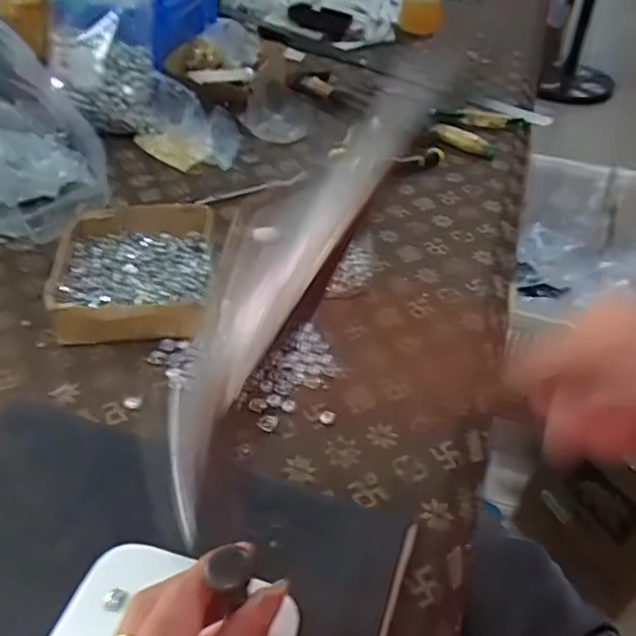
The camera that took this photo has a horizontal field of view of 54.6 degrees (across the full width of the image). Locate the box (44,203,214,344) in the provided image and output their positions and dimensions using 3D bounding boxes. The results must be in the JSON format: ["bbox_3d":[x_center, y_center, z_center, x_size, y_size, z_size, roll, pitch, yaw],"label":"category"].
[{"bbox_3d":[-0.157,-0.041,0.531,0.131,0.039,0.146,-1,44,-5],"label":"box"}]

